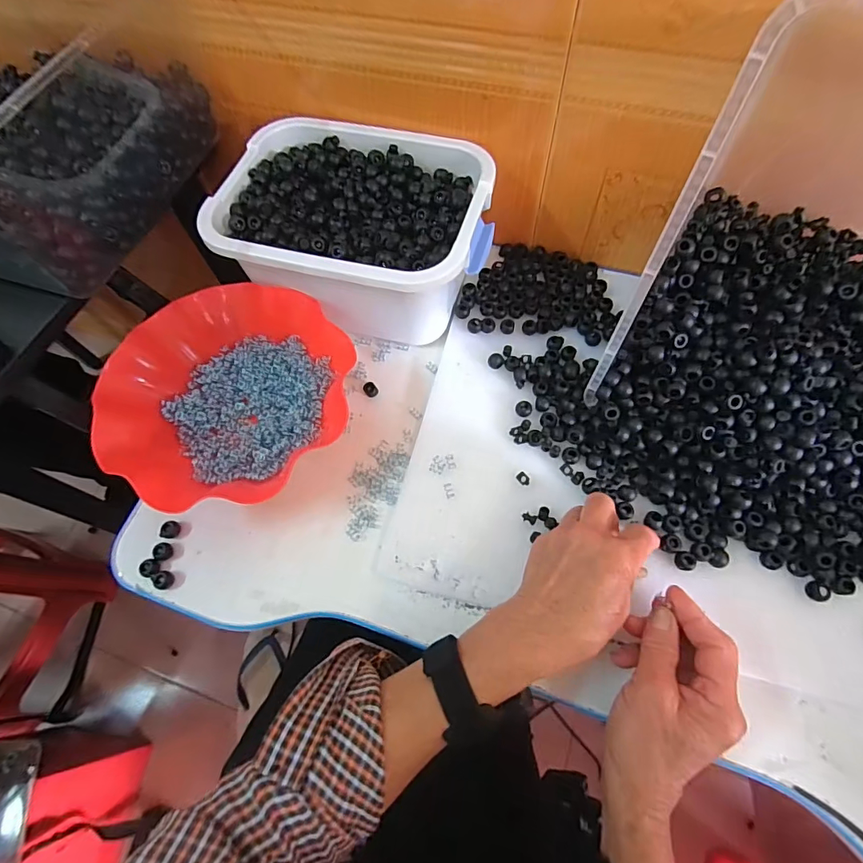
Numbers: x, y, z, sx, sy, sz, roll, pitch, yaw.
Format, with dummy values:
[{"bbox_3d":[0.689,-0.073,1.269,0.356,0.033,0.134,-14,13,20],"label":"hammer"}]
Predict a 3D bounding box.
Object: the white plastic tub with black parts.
[{"bbox_3d":[-0.071,-0.200,0.472,0.249,0.104,0.192,20,67,11],"label":"white plastic tub with black parts"}]

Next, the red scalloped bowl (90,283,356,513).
[{"bbox_3d":[-0.186,-0.037,0.439,0.221,0.060,0.207,-1,65,2],"label":"red scalloped bowl"}]

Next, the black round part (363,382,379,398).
[{"bbox_3d":[-0.061,-0.043,0.468,0.014,0.011,0.013,-1,67,3],"label":"black round part"}]

